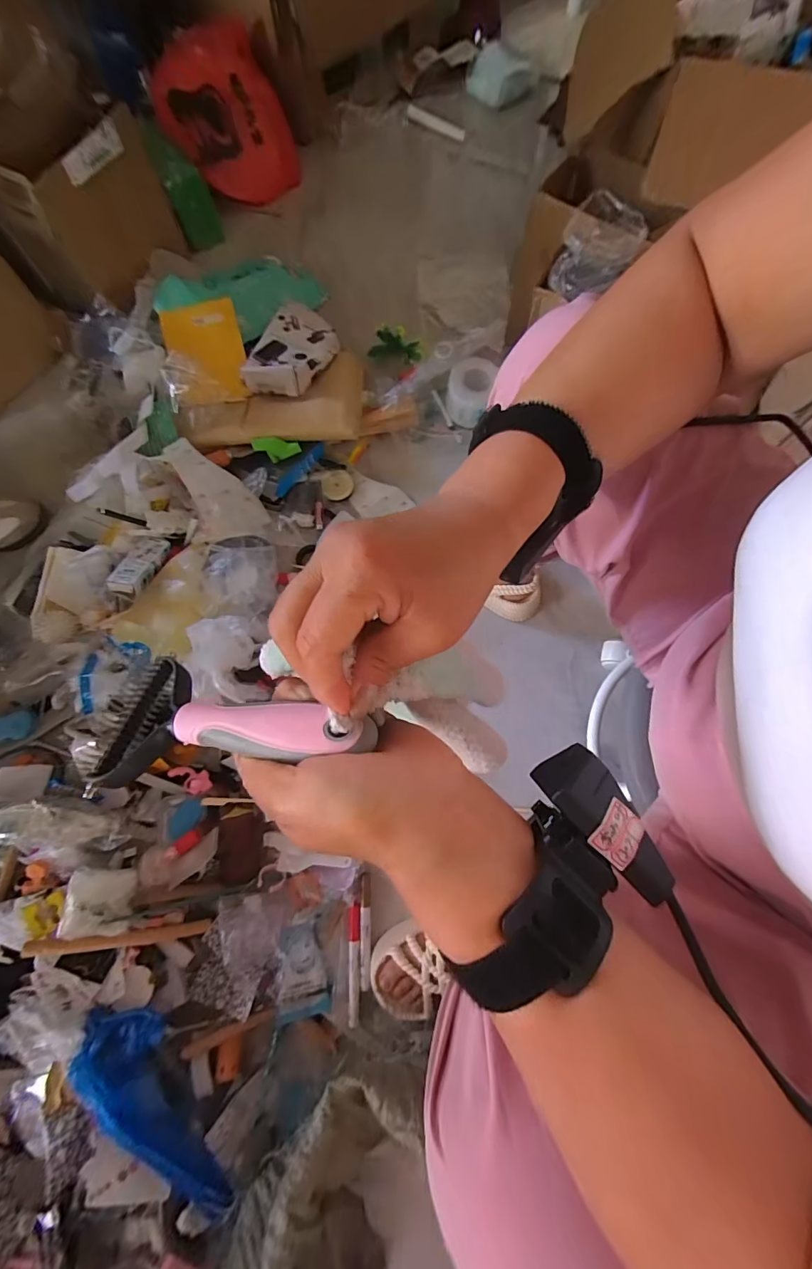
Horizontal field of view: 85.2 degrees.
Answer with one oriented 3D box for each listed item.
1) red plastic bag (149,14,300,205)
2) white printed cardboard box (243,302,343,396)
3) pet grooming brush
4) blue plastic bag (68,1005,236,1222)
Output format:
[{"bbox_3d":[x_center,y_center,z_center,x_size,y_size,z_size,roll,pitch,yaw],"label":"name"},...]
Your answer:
[{"bbox_3d":[-0.367,-1.059,0.901,0.241,0.196,0.186,-13,73,-3],"label":"red plastic bag"},{"bbox_3d":[-0.204,-0.541,0.825,0.128,0.053,0.216,13,74,5],"label":"white printed cardboard box"},{"bbox_3d":[-0.100,0.046,0.233,0.175,0.026,0.069,-2,72,22],"label":"pet grooming brush"},{"bbox_3d":[-0.283,0.539,0.505,0.076,0.077,0.240,-40,77,-10],"label":"blue plastic bag"}]

